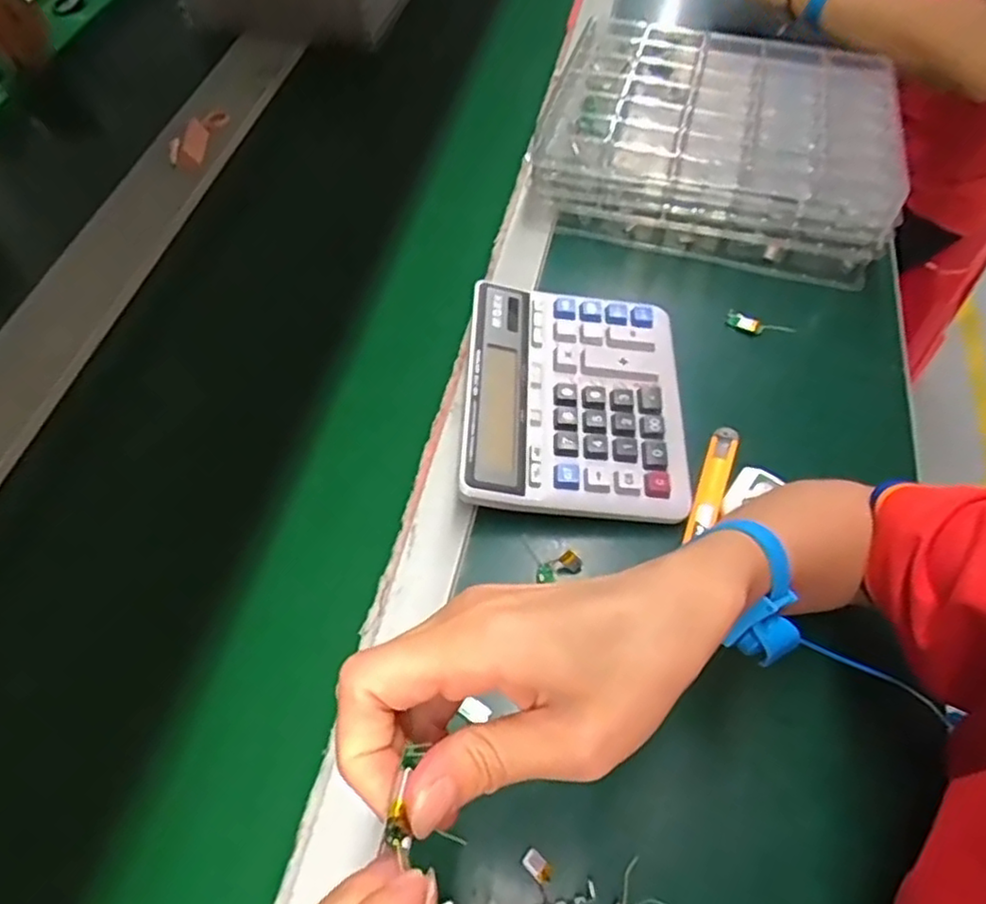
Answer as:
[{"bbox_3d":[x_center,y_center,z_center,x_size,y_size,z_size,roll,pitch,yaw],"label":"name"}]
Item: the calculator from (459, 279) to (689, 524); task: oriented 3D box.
[{"bbox_3d":[0.058,-0.043,0.481,0.151,0.030,0.183,3,58,2],"label":"calculator"}]

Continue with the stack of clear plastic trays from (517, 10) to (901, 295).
[{"bbox_3d":[0.213,-0.301,0.628,0.297,0.085,0.250,15,60,9],"label":"stack of clear plastic trays"}]

